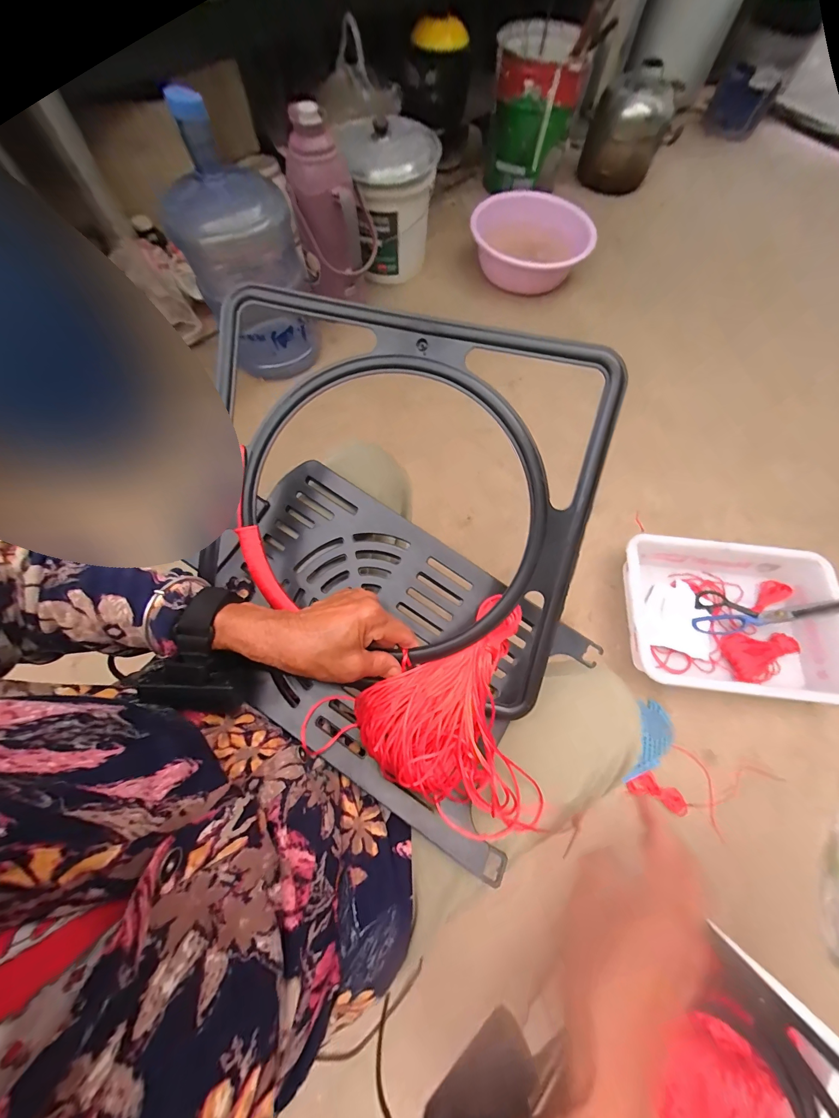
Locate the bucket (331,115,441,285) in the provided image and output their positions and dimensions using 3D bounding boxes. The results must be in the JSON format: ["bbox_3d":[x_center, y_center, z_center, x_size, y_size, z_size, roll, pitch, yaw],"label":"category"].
[{"bbox_3d":[-0.072,-0.977,1.029,0.248,0.298,0.257,1,69,-2],"label":"bucket"}]

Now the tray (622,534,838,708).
[{"bbox_3d":[0.625,0.118,0.737,0.408,0.083,0.300,6,69,0],"label":"tray"}]

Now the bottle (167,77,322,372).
[{"bbox_3d":[-0.398,-0.663,0.840,0.225,0.402,0.219,-27,73,-12],"label":"bottle"}]

